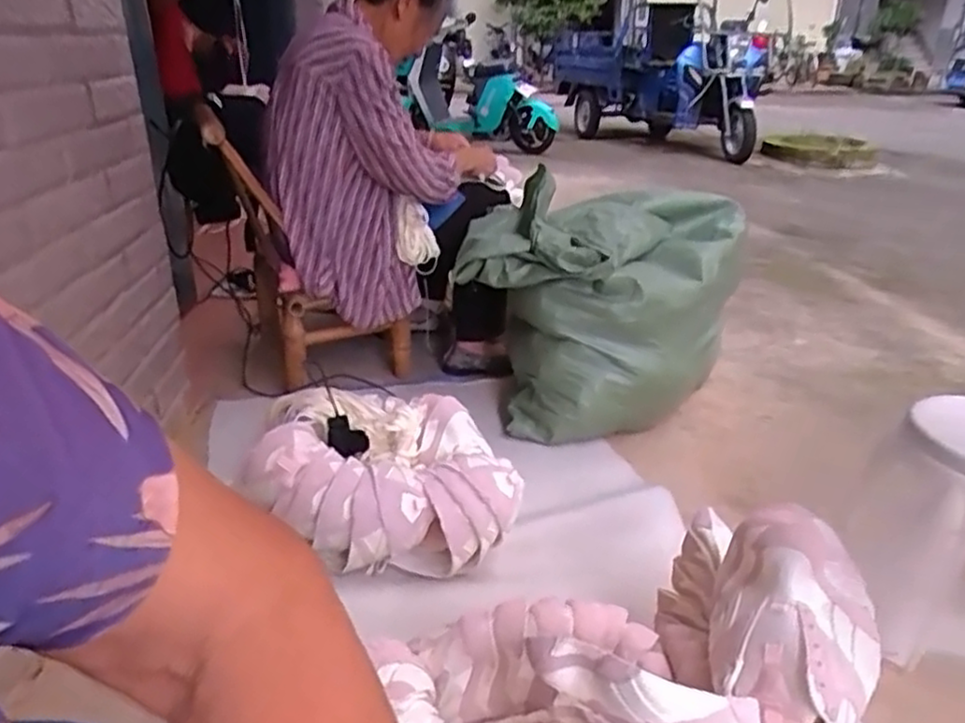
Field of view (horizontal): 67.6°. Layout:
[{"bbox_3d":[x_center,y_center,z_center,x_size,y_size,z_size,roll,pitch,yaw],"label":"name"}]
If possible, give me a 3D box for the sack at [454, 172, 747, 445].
[{"bbox_3d":[0.260,-0.105,1.578,0.520,0.451,0.423,8,26,17],"label":"sack"}]

